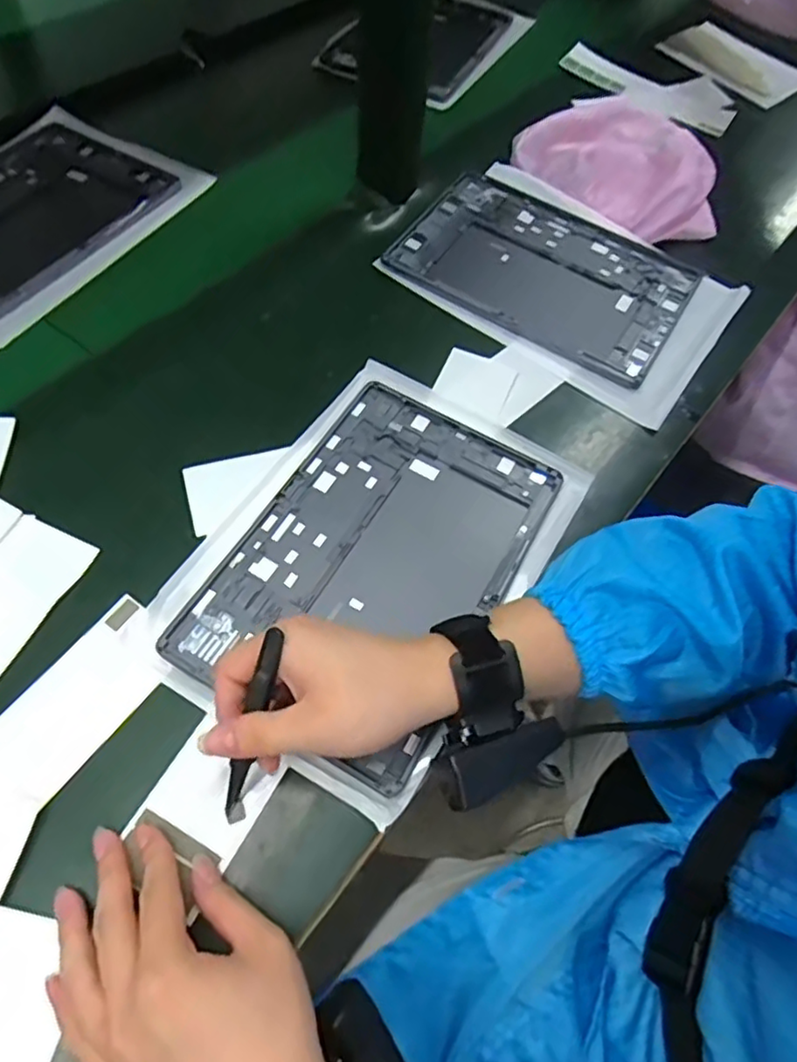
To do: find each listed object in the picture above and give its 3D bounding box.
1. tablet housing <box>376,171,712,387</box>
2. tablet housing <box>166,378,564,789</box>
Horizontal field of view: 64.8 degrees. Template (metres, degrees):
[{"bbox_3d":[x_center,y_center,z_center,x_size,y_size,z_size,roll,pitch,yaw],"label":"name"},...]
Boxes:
[{"bbox_3d":[0.133,-0.243,0.583,0.257,0.015,0.171,30,62,12],"label":"tablet housing"},{"bbox_3d":[-0.012,0.014,0.422,0.166,0.010,0.253,28,61,11],"label":"tablet housing"}]

